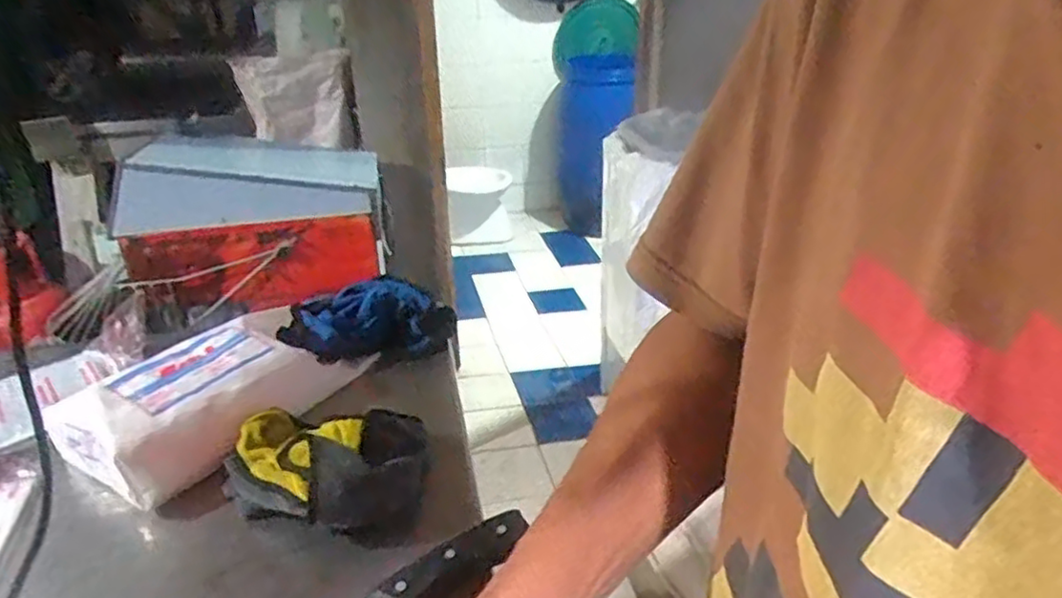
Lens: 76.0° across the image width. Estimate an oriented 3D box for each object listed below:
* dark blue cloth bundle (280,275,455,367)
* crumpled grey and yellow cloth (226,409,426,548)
[{"bbox_3d":[-0.193,0.026,0.779,0.194,0.057,0.120,-21,33,-33],"label":"dark blue cloth bundle"},{"bbox_3d":[-0.167,0.128,0.553,0.164,0.041,0.111,4,27,10],"label":"crumpled grey and yellow cloth"}]

